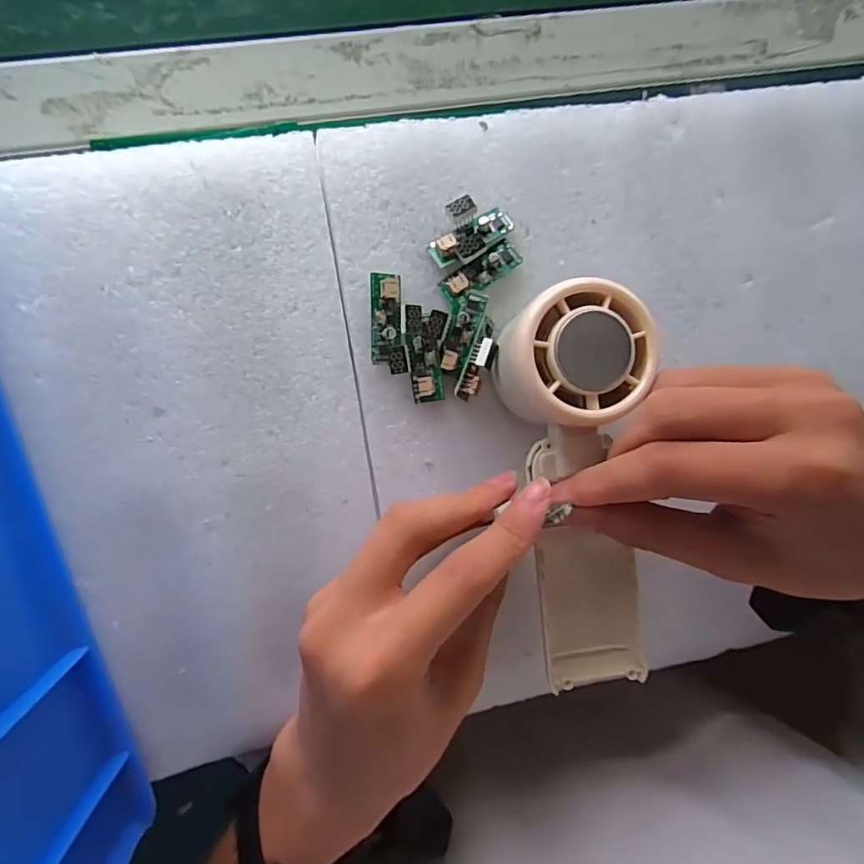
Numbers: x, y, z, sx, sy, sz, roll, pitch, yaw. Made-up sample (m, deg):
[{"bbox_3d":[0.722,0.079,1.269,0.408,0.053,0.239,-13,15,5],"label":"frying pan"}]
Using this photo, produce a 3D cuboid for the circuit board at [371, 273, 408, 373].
[{"bbox_3d":[-0.020,-0.048,0.238,0.014,0.011,0.043,-3,93,-8],"label":"circuit board"}]

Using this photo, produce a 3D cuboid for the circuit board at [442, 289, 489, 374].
[{"bbox_3d":[0.014,-0.044,0.240,0.012,0.007,0.036,19,90,-8],"label":"circuit board"}]

